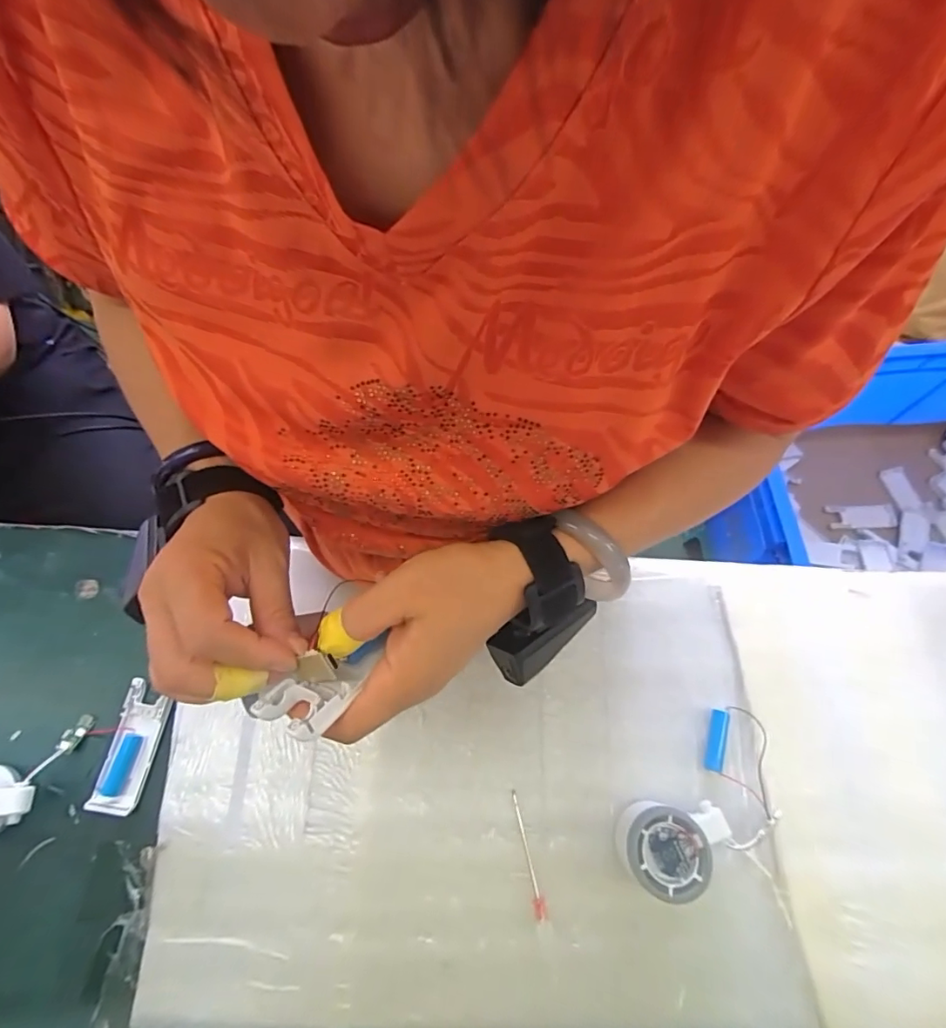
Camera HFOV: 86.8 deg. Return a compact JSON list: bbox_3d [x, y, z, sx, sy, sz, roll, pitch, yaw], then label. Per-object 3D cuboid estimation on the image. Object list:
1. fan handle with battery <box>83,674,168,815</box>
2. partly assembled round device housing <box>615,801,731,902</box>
[{"bbox_3d":[-0.302,0.205,0.442,0.039,0.014,0.106,8,66,4],"label":"fan handle with battery"},{"bbox_3d":[0.154,0.255,0.385,0.084,0.048,0.060,2,66,1],"label":"partly assembled round device housing"}]

